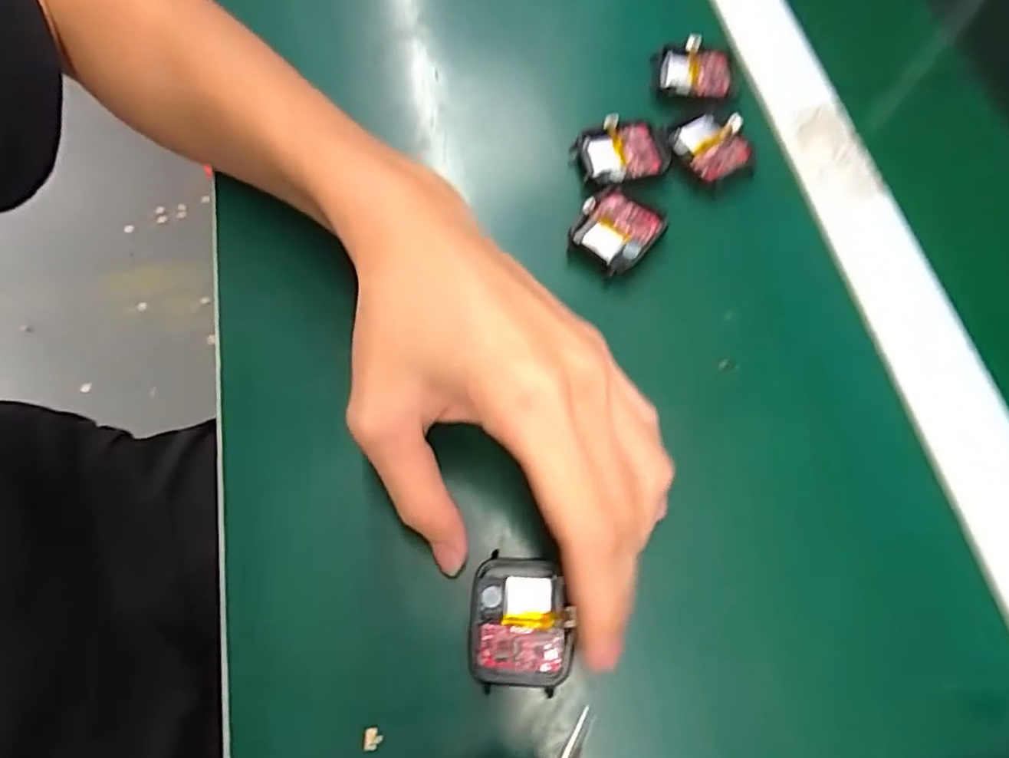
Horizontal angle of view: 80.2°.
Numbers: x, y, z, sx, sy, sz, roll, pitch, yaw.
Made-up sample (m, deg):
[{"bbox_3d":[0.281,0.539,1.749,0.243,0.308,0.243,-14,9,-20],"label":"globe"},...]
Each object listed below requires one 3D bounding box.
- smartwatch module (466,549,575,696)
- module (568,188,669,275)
[{"bbox_3d":[0.006,0.090,0.223,0.036,0.009,0.045,2,68,-1],"label":"smartwatch module"},{"bbox_3d":[0.054,-0.073,0.291,0.036,0.007,0.041,38,72,13],"label":"module"}]

